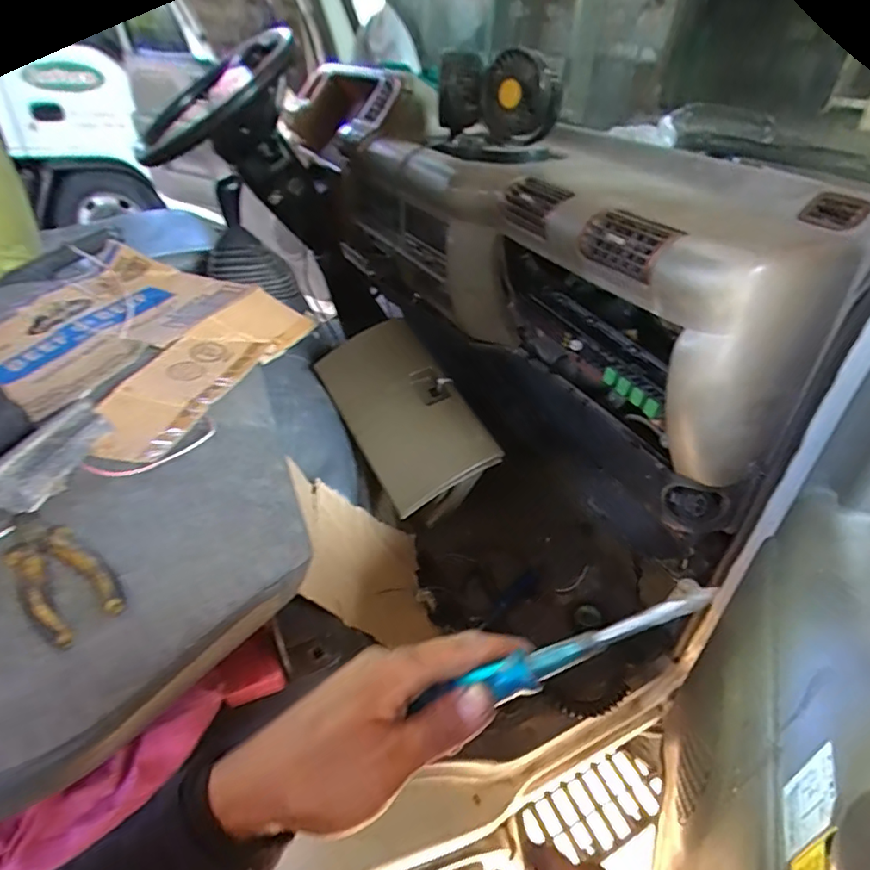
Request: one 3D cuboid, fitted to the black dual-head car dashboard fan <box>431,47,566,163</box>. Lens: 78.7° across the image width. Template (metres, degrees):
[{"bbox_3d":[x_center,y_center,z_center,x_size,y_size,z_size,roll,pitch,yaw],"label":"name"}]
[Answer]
[{"bbox_3d":[0.094,-0.507,0.821,0.220,0.128,0.110,18,39,18],"label":"black dual-head car dashboard fan"}]

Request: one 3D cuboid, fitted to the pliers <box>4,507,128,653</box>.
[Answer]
[{"bbox_3d":[-0.303,0.103,0.420,0.161,0.020,0.054,30,44,30],"label":"pliers"}]

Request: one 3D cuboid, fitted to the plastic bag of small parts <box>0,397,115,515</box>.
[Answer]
[{"bbox_3d":[-0.362,0.019,0.501,0.046,0.039,0.130,13,38,11],"label":"plastic bag of small parts"}]

